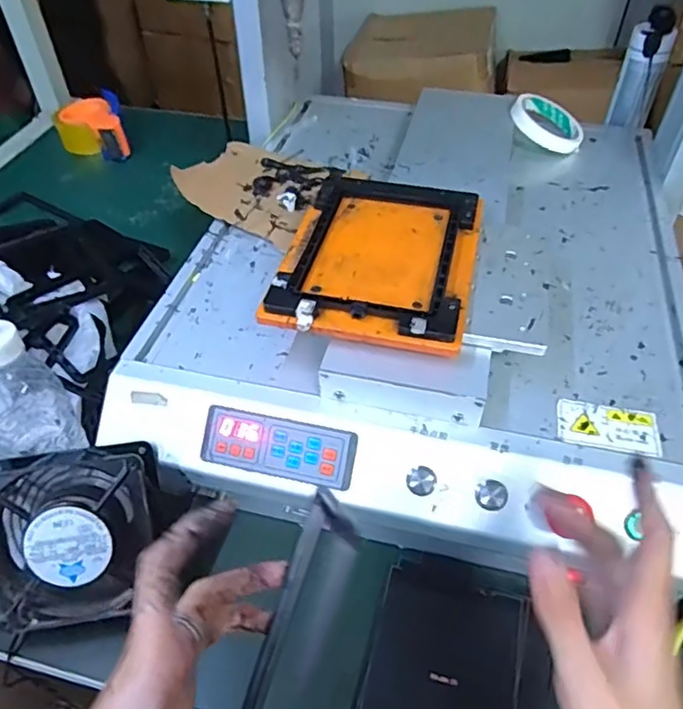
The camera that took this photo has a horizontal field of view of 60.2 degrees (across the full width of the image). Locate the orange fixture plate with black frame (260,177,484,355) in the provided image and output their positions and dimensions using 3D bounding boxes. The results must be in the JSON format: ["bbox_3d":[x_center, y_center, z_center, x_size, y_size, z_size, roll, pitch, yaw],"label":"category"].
[{"bbox_3d":[0.035,-0.087,0.493,0.153,0.016,0.199,10,48,10],"label":"orange fixture plate with black frame"}]

